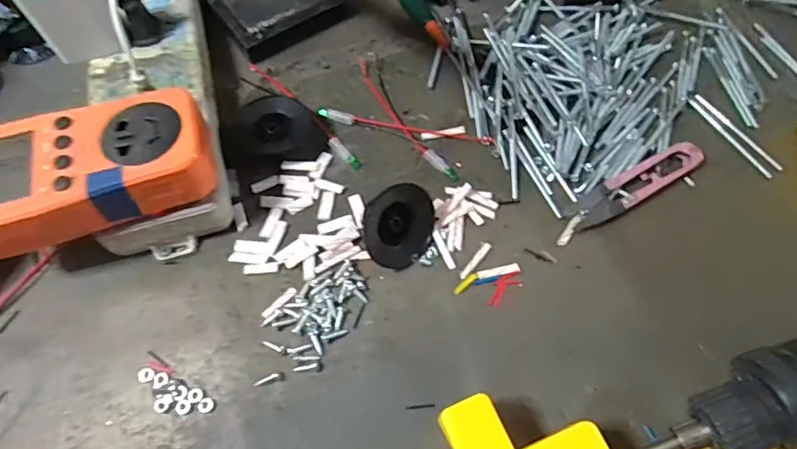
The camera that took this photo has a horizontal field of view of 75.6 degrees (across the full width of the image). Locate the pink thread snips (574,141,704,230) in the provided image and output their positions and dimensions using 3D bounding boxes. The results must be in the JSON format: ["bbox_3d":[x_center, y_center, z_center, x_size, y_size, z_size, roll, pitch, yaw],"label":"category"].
[{"bbox_3d":[0.149,-0.026,0.321,0.099,0.007,0.022,-29,66,-14],"label":"pink thread snips"}]

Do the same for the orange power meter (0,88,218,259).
[{"bbox_3d":[-0.167,-0.029,0.276,0.126,0.033,0.068,-20,64,-9],"label":"orange power meter"}]

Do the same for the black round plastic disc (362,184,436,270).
[{"bbox_3d":[0.000,0.000,0.294,0.048,0.047,0.009,-43,29,-26],"label":"black round plastic disc"}]

